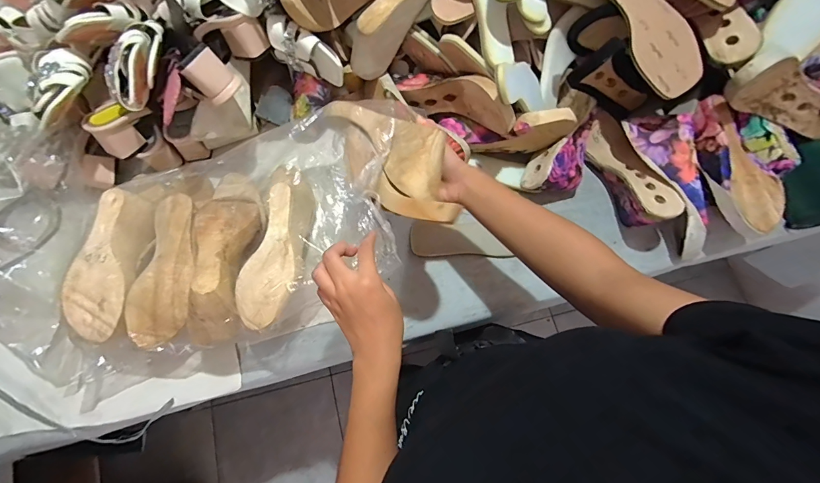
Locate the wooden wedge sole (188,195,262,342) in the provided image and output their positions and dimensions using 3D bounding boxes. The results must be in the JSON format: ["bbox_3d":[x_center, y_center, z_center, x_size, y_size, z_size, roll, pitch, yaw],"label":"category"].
[{"bbox_3d":[-0.252,0.021,0.501,0.078,0.074,0.210,-7,56,-2],"label":"wooden wedge sole"}]

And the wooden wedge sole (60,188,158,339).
[{"bbox_3d":[-0.413,0.033,0.518,0.077,0.064,0.205,-10,74,-3],"label":"wooden wedge sole"}]

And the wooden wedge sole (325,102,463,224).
[{"bbox_3d":[-0.022,-0.102,0.456,0.105,0.053,0.239,-32,59,-9],"label":"wooden wedge sole"}]

